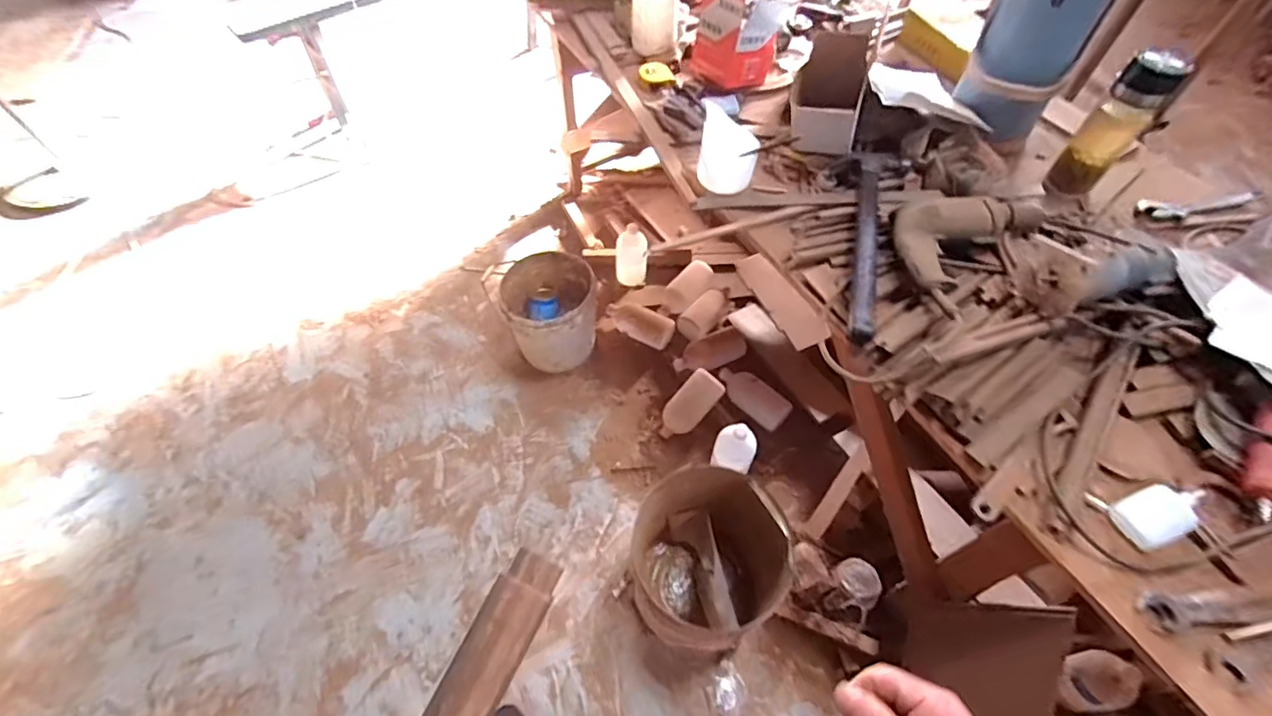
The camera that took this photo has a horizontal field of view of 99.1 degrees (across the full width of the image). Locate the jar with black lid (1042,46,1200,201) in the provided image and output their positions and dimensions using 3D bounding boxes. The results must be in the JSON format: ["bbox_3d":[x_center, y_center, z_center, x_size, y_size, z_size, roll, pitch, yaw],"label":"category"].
[{"bbox_3d":[0.779,-0.380,0.889,0.081,0.229,0.080,39,63,23],"label":"jar with black lid"}]

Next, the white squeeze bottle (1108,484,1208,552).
[{"bbox_3d":[0.624,0.181,0.642,0.104,0.034,0.058,-17,57,-12],"label":"white squeeze bottle"}]

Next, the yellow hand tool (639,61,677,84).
[{"bbox_3d":[0.045,-0.590,1.121,0.077,0.021,0.048,12,61,7],"label":"yellow hand tool"}]

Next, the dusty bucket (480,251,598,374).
[{"bbox_3d":[-0.251,-0.133,1.561,0.281,0.271,0.280,0,56,0],"label":"dusty bucket"}]

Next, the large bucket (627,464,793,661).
[{"bbox_3d":[0.142,0.428,1.120,0.275,0.353,0.294,0,56,0],"label":"large bucket"}]

